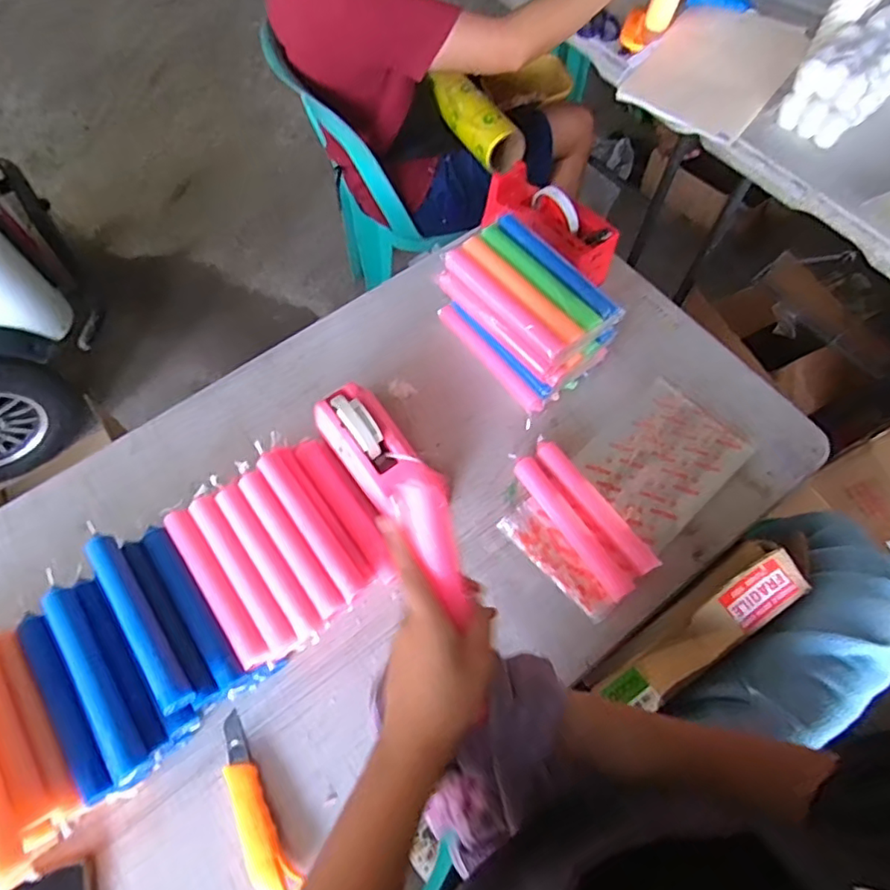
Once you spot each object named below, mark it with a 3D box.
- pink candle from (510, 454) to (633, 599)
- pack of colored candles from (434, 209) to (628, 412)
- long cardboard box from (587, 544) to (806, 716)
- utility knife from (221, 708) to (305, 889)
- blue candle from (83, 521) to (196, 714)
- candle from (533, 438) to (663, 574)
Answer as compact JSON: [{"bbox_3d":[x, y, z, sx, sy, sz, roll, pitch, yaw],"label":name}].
[{"bbox_3d":[0.147,0.091,0.676,0.028,0.021,0.203,-31,70,-13],"label":"pink candle"},{"bbox_3d":[0.100,-0.168,0.737,0.116,0.134,0.202,-36,71,-15],"label":"pack of colored candles"},{"bbox_3d":[0.284,0.205,0.633,0.245,0.041,0.078,-38,70,3],"label":"long cardboard box"},{"bbox_3d":[-0.195,0.357,0.562,0.042,0.017,0.171,-28,69,-12],"label":"utility knife"},{"bbox_3d":[-0.310,0.165,0.564,0.026,0.021,0.211,-34,70,-14],"label":"blue candle"},{"bbox_3d":[0.178,0.069,0.685,0.031,0.028,0.197,-33,70,-13],"label":"candle"}]

